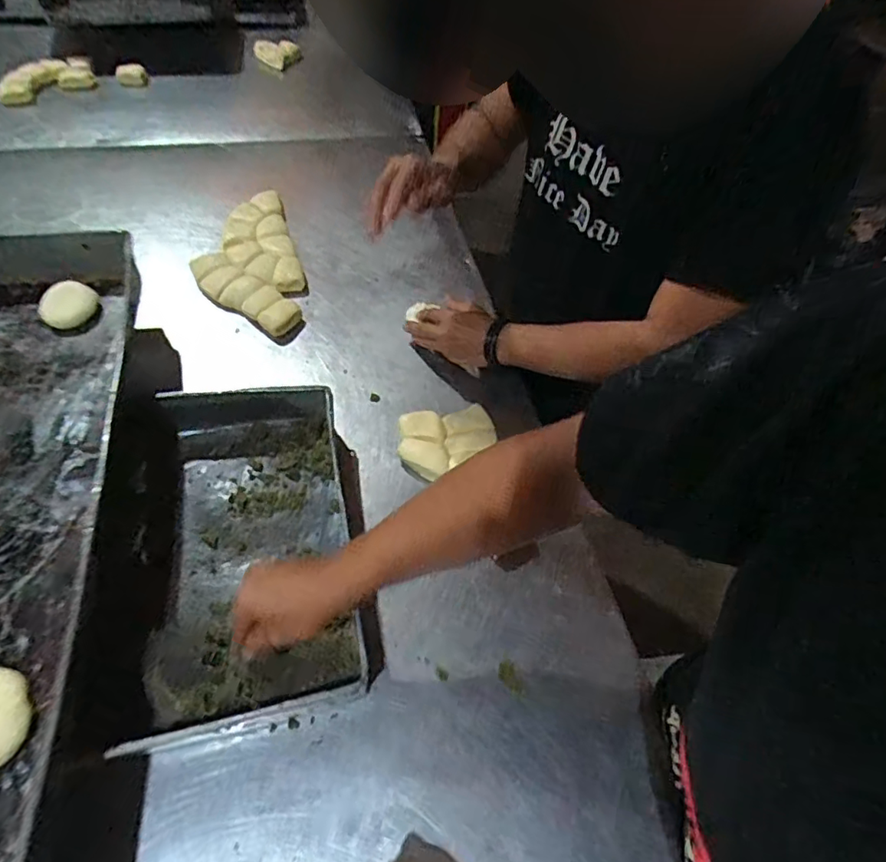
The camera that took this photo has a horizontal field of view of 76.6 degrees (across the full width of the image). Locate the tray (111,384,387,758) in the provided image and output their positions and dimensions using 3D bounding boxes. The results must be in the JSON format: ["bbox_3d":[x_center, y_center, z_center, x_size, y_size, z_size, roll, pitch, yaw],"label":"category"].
[{"bbox_3d":[-0.201,0.108,0.606,0.234,0.051,0.366,-9,56,-11],"label":"tray"}]

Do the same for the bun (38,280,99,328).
[{"bbox_3d":[-0.472,-0.160,0.706,0.064,0.020,0.060,1,56,-2],"label":"bun"}]

